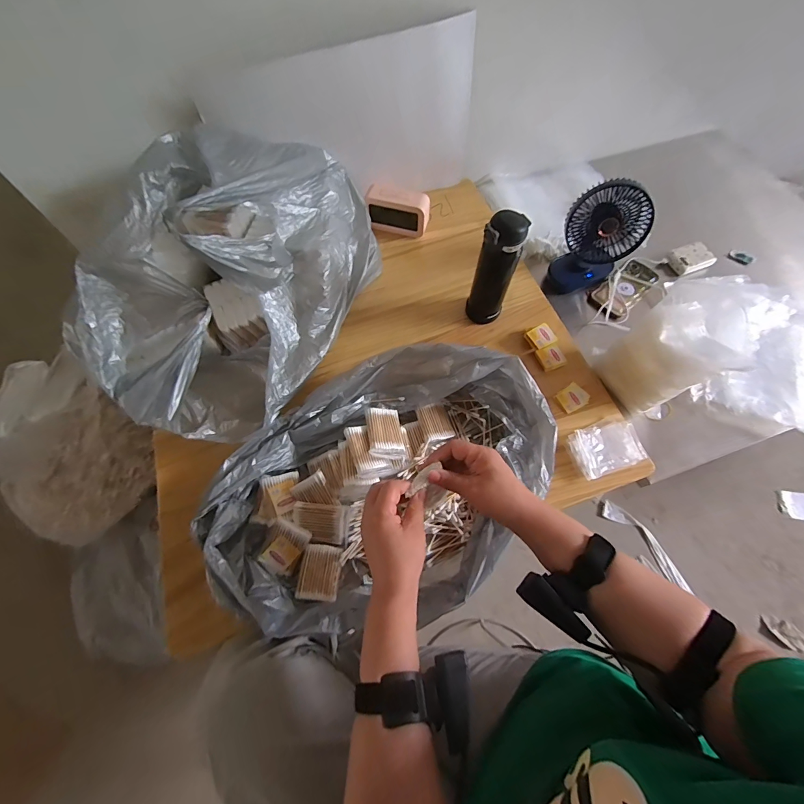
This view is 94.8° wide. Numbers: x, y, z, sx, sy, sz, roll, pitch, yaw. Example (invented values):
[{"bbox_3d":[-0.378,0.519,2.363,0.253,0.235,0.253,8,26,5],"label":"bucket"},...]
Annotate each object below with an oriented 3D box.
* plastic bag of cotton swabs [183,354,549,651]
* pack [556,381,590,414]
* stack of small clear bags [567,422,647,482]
[{"bbox_3d":[-0.013,0.114,0.544,0.494,0.109,0.348,-21,67,-8],"label":"plastic bag of cotton swabs"},{"bbox_3d":[0.302,-0.009,0.651,0.053,0.007,0.043,-26,67,-11],"label":"pack"},{"bbox_3d":[0.334,0.075,0.606,0.109,0.022,0.079,-18,66,-7],"label":"stack of small clear bags"}]

